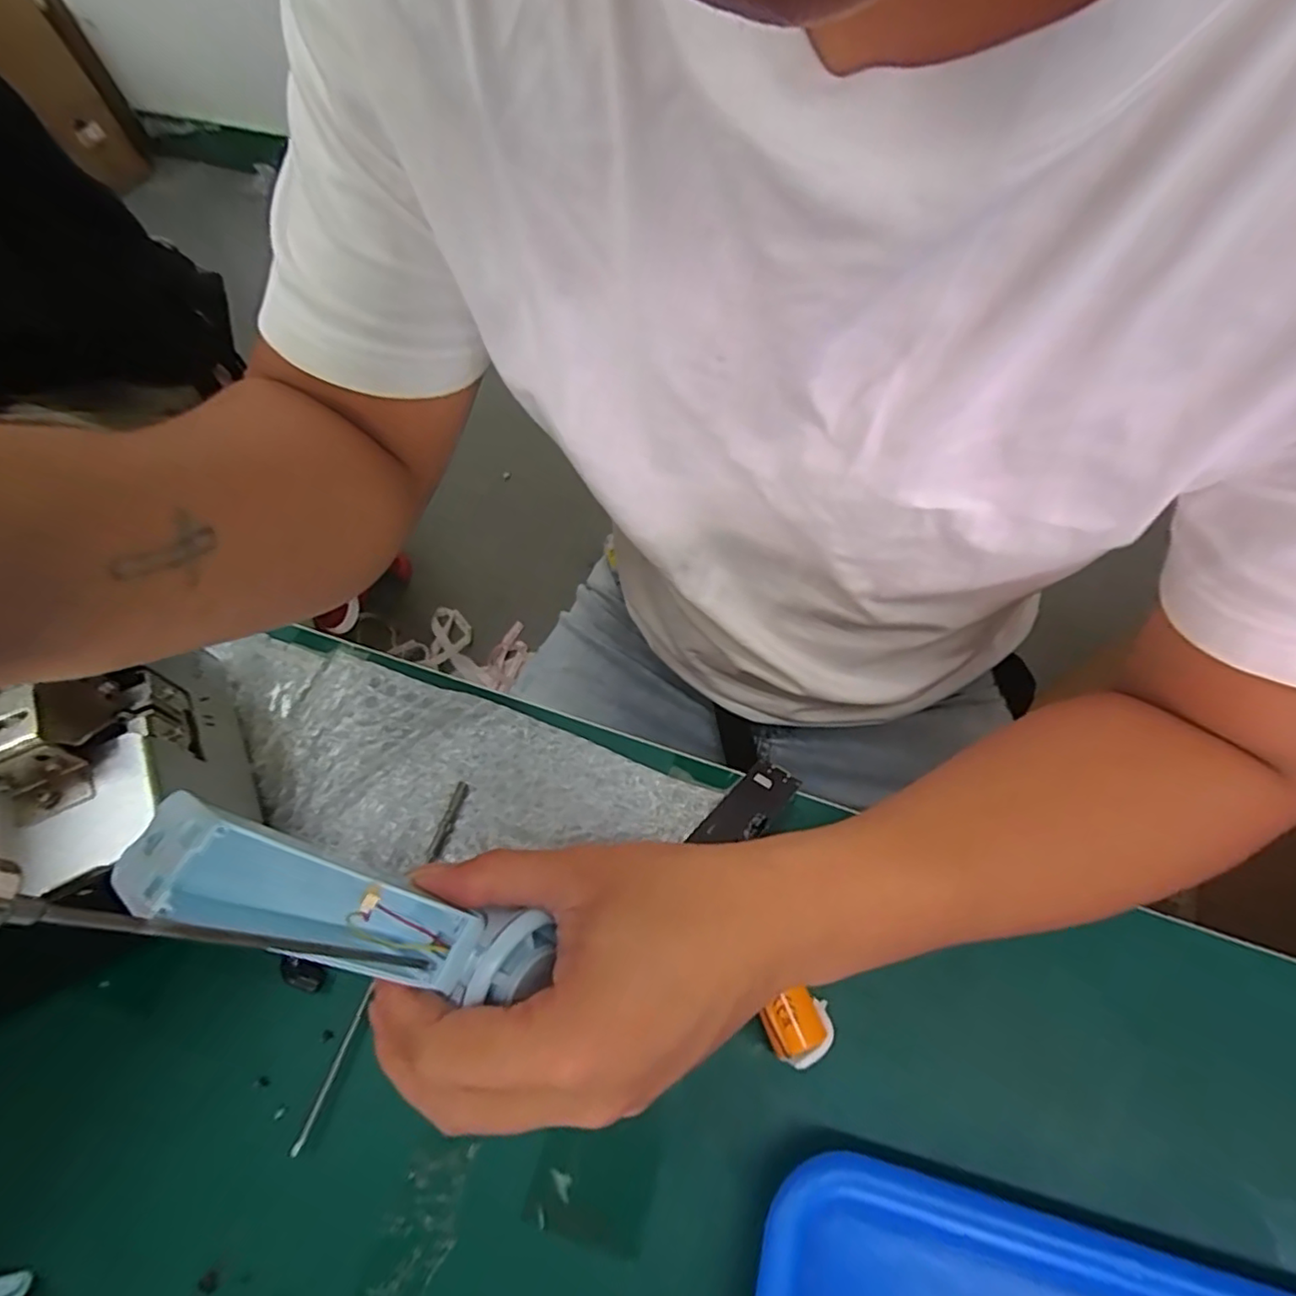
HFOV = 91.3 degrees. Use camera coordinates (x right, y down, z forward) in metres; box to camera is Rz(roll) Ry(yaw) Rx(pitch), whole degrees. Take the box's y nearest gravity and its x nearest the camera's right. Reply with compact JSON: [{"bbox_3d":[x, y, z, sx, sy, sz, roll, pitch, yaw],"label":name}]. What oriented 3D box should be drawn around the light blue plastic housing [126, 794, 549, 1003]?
[{"bbox_3d":[-0.089,0.081,0.193,0.042,0.120,0.029,-9,53,41],"label":"light blue plastic housing"}]

